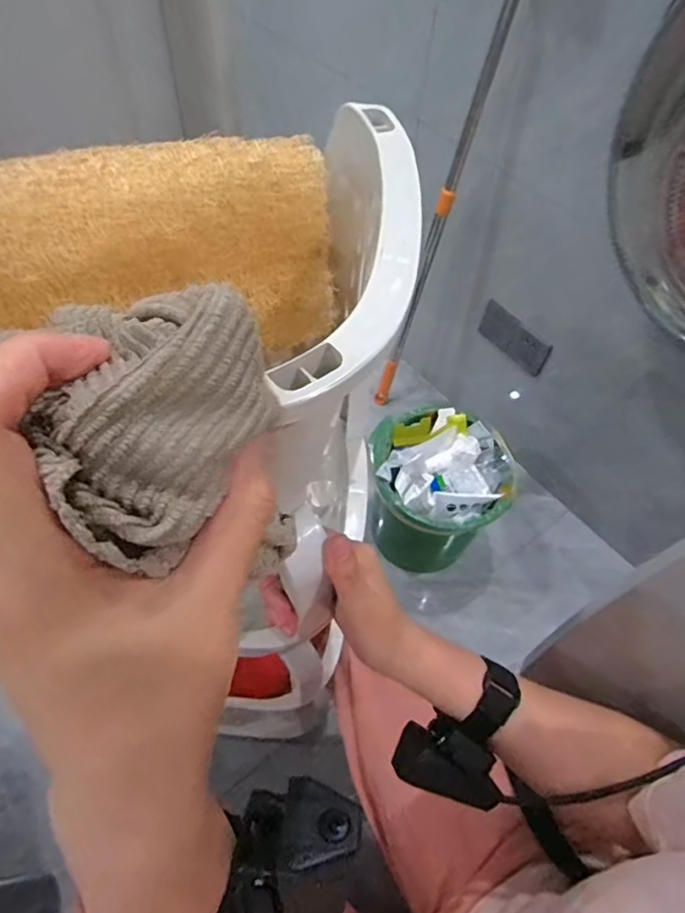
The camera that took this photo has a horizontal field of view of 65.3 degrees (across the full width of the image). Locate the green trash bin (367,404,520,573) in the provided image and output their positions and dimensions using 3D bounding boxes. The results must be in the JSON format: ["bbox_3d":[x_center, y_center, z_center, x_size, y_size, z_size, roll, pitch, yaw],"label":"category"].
[{"bbox_3d":[0.178,0.088,1.091,0.246,0.274,0.253,2,55,-3],"label":"green trash bin"}]

